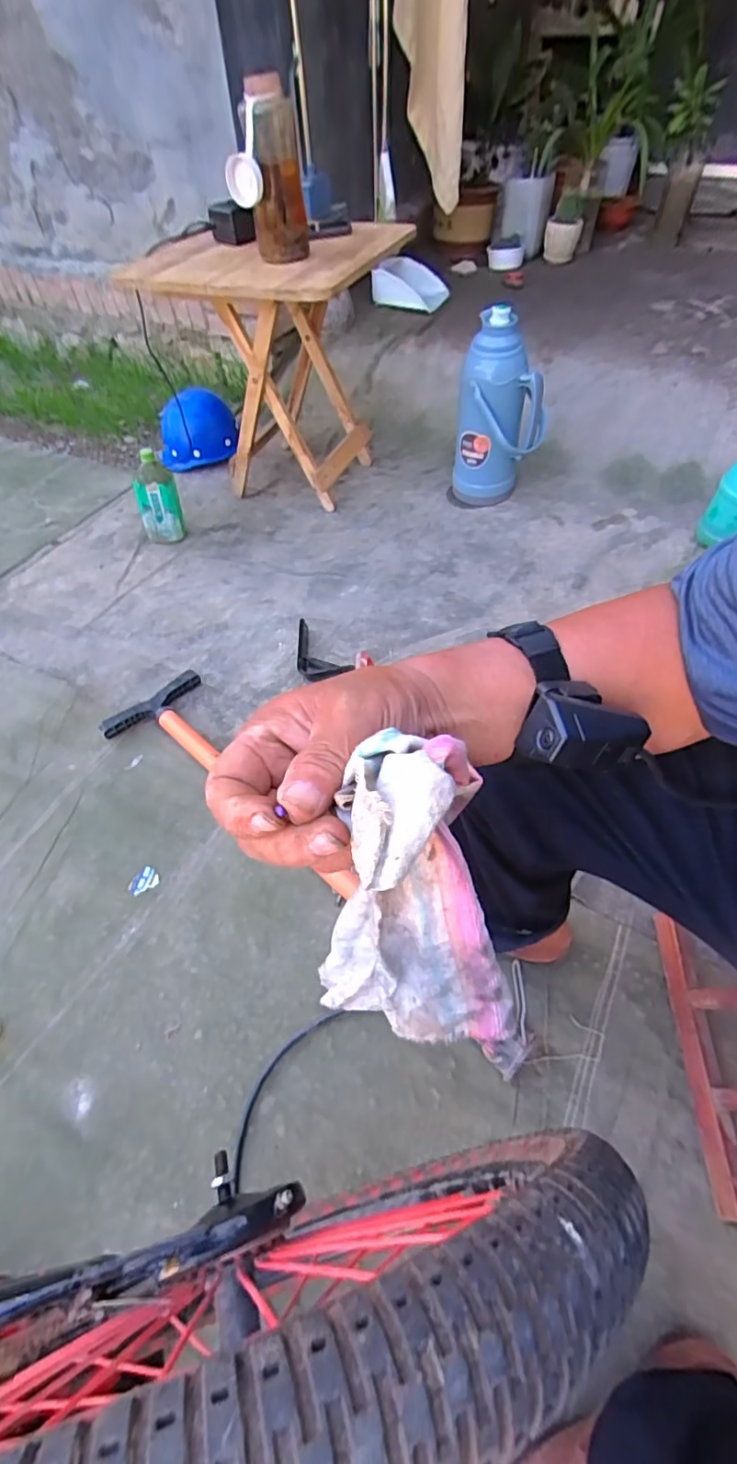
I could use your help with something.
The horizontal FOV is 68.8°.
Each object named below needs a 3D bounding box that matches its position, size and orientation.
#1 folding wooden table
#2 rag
[{"bbox_3d":[-0.196,-0.874,1.330,0.460,0.519,0.468,21,54,16],"label":"folding wooden table"},{"bbox_3d":[0.017,0.088,0.255,0.093,0.193,0.051,-5,36,0],"label":"rag"}]

